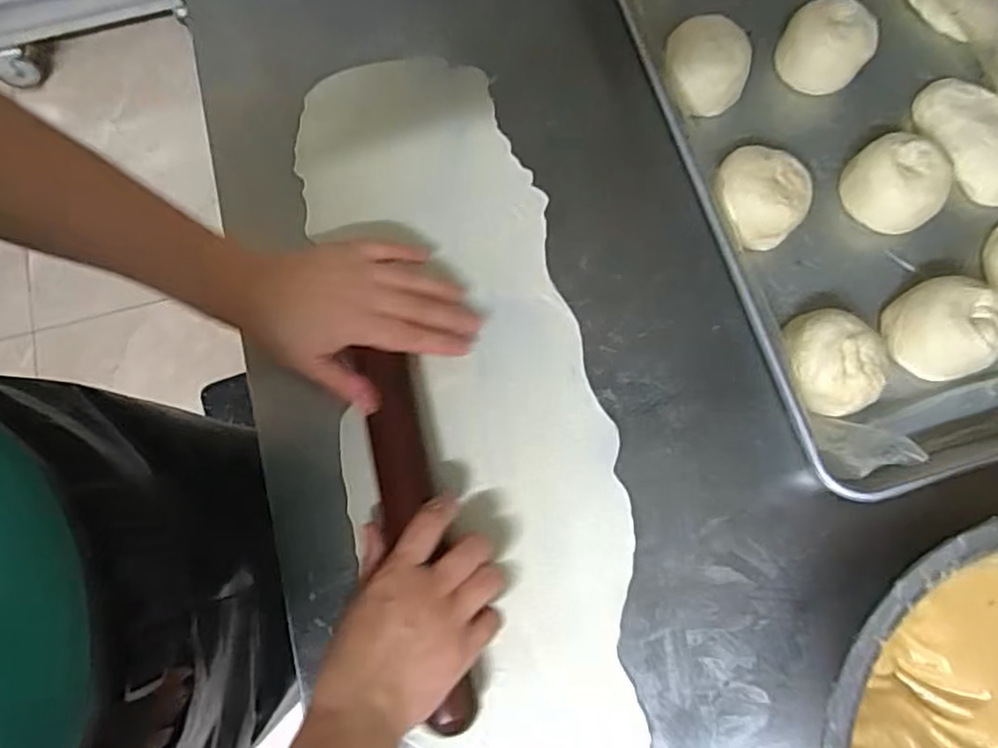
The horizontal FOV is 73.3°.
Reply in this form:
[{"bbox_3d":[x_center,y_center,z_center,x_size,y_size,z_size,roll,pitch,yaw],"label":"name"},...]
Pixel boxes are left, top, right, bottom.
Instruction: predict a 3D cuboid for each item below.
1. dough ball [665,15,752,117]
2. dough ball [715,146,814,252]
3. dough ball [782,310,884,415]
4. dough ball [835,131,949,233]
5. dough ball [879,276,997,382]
[{"bbox_3d":[0.162,-0.243,0.524,0.067,0.049,0.067,25,78,7],"label":"dough ball"},{"bbox_3d":[0.189,-0.126,0.497,0.066,0.050,0.063,0,76,1],"label":"dough ball"},{"bbox_3d":[0.227,-0.008,0.463,0.062,0.047,0.078,-4,76,0],"label":"dough ball"},{"bbox_3d":[0.292,-0.140,0.495,0.071,0.048,0.061,41,80,11],"label":"dough ball"},{"bbox_3d":[0.307,-0.030,0.464,0.061,0.050,0.066,0,76,1],"label":"dough ball"}]

